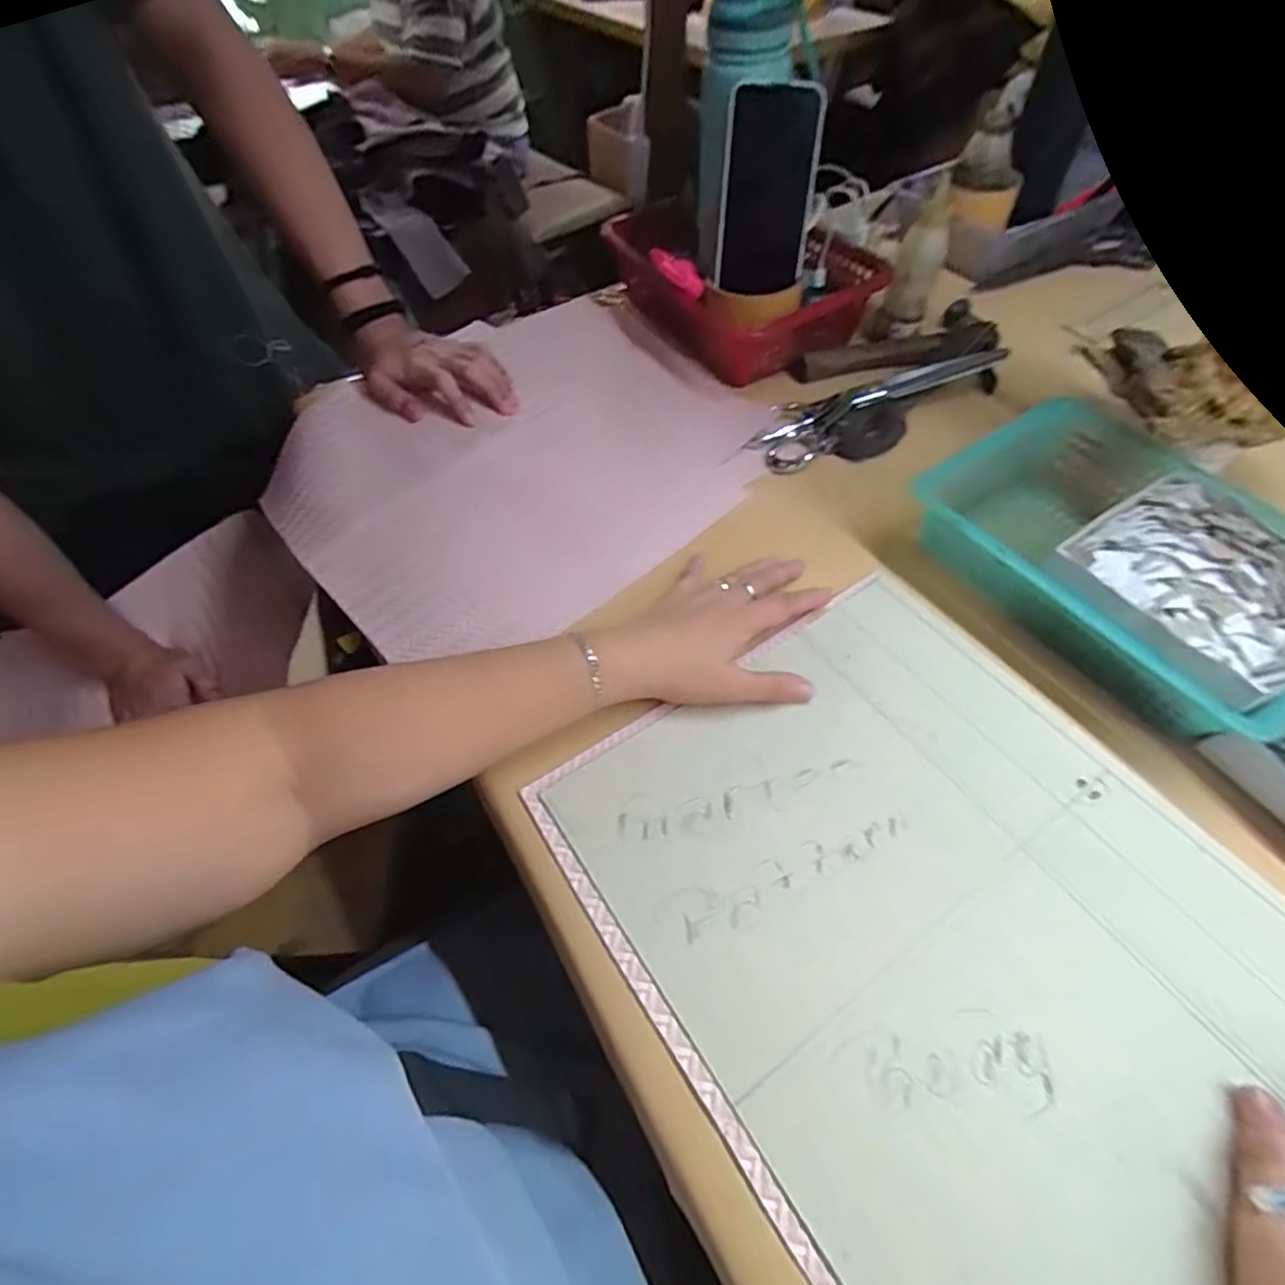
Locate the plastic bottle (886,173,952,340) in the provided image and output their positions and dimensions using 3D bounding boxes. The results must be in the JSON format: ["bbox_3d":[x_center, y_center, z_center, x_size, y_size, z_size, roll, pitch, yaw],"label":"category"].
[{"bbox_3d":[0.253,-0.348,0.581,0.036,0.122,0.033,-31,59,-16],"label":"plastic bottle"}]

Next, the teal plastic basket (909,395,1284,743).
[{"bbox_3d":[0.331,-0.062,0.435,0.178,0.062,0.242,-35,62,-18],"label":"teal plastic basket"}]

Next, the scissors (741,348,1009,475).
[{"bbox_3d":[0.203,-0.217,0.564,0.234,0.020,0.061,-29,67,-4],"label":"scissors"}]

